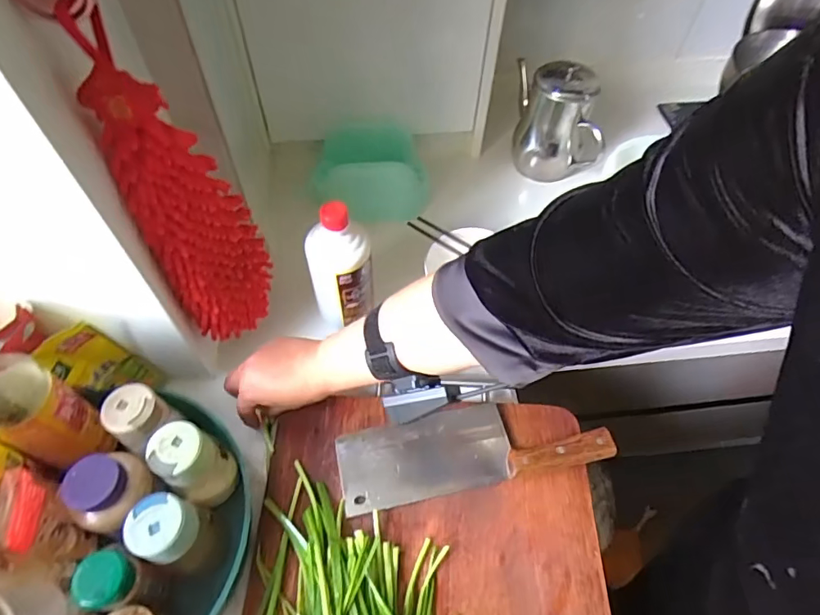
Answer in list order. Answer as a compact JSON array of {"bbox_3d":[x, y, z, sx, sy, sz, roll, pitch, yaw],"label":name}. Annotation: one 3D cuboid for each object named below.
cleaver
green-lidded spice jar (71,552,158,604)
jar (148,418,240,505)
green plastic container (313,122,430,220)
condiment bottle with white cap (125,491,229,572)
[{"bbox_3d":[0.068,0.152,0.551,0.290,0.020,0.087,-9,57,-8],"label":"cleaver"},{"bbox_3d":[-0.242,0.237,0.428,0.044,0.087,0.041,1,56,-1],"label":"green-lidded spice jar"},{"bbox_3d":[-0.205,0.151,0.479,0.054,0.091,0.051,1,56,-1],"label":"jar"},{"bbox_3d":[-0.066,-0.228,0.818,0.169,0.120,0.124,-7,57,-6],"label":"green plastic container"},{"bbox_3d":[-0.205,0.199,0.443,0.051,0.086,0.055,23,58,13],"label":"condiment bottle with white cap"}]

